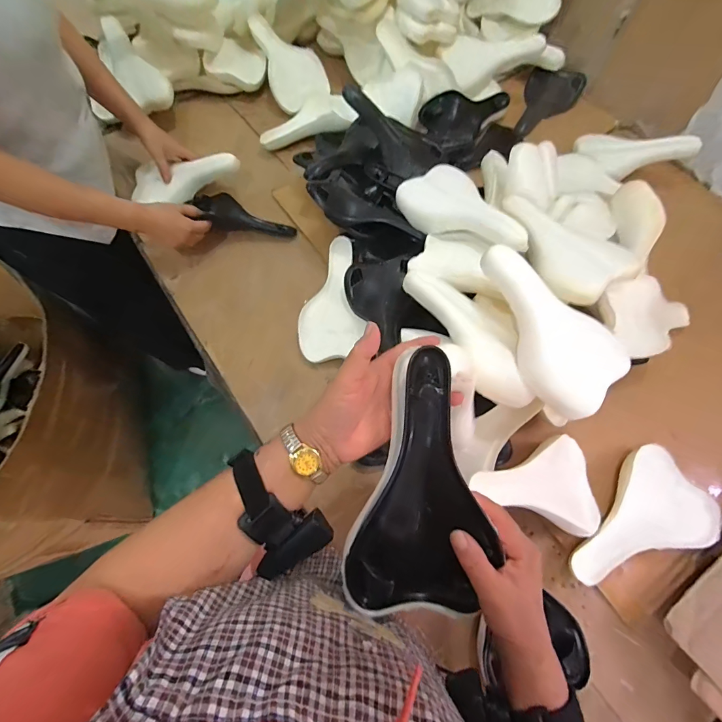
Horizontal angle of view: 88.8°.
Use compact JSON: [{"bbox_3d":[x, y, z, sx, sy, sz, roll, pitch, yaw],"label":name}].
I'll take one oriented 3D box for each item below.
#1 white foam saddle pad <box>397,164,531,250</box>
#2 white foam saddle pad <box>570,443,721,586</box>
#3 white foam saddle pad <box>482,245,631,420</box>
[{"bbox_3d":[0.179,-0.267,0.619,0.231,0.063,0.138,36,72,11],"label":"white foam saddle pad"},{"bbox_3d":[0.422,0.247,0.540,0.144,0.048,0.233,35,71,11],"label":"white foam saddle pad"},{"bbox_3d":[0.244,-0.049,0.482,0.117,0.055,0.240,-31,86,-13],"label":"white foam saddle pad"}]

